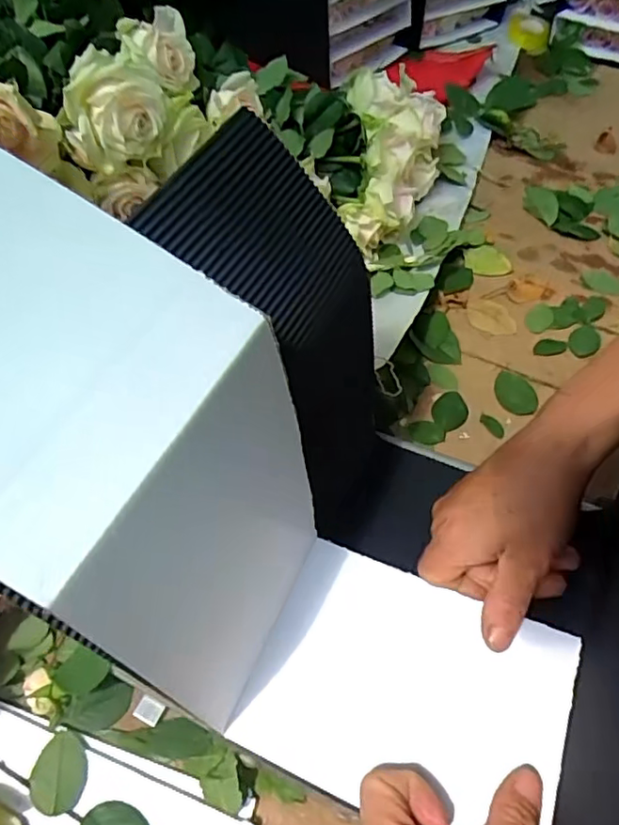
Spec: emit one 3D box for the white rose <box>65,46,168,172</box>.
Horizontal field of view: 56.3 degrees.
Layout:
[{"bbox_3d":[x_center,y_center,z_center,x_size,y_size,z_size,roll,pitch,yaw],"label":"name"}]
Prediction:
[{"bbox_3d":[-0.130,-0.205,0.388,0.067,0.054,0.048,-40,62,-23],"label":"white rose"}]

